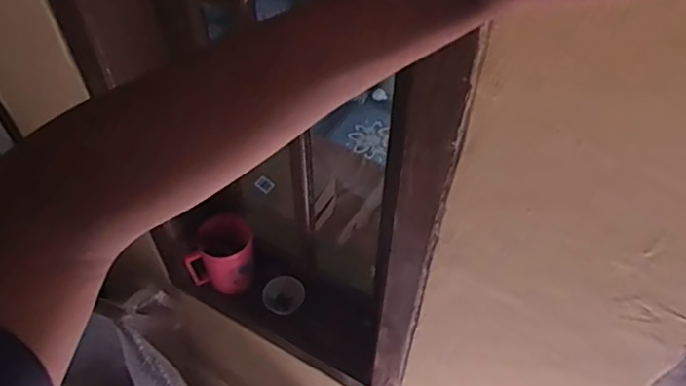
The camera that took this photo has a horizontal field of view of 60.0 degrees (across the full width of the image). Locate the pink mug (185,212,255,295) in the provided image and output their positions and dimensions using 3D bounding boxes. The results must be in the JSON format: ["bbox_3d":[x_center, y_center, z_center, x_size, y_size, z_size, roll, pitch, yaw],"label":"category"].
[{"bbox_3d":[-0.212,0.111,1.082,0.112,0.107,0.095,8,53,5],"label":"pink mug"}]

